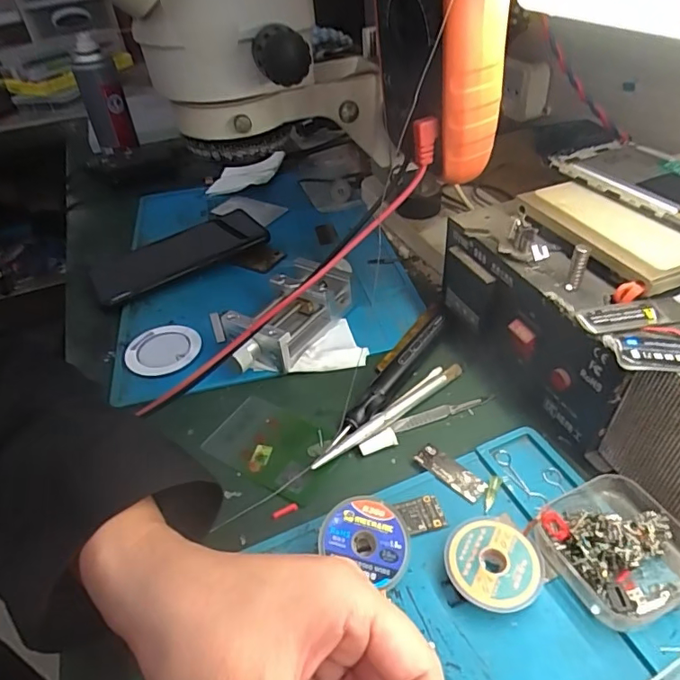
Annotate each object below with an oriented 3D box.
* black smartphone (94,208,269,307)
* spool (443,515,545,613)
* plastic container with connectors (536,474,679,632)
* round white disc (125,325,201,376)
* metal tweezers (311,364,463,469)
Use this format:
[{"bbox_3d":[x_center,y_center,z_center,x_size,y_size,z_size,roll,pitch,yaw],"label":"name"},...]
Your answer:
[{"bbox_3d":[-0.157,-0.084,0.501,0.168,0.014,0.083,-25,44,-21],"label":"black smartphone"},{"bbox_3d":[0.076,0.111,0.251,0.045,0.014,0.044,-3,40,3],"label":"spool"},{"bbox_3d":[0.135,0.099,0.250,0.063,0.023,0.065,-20,42,-16],"label":"plastic container with connectors"},{"bbox_3d":[-0.139,0.006,0.402,0.056,0.004,0.056,-3,40,3],"label":"round white disc"},{"bbox_3d":[0.034,0.048,0.335,0.126,0.008,0.015,-32,47,-27],"label":"metal tweezers"}]

